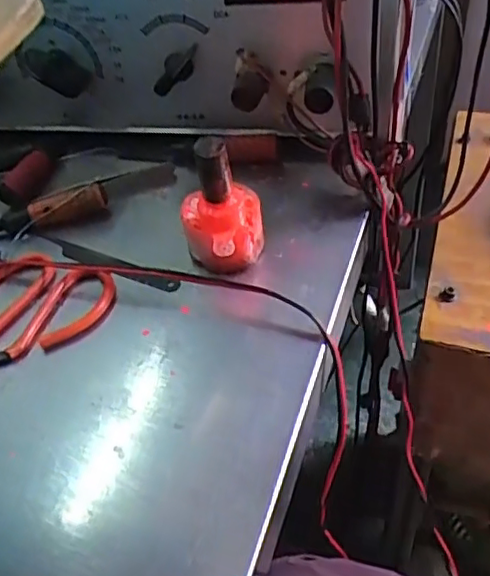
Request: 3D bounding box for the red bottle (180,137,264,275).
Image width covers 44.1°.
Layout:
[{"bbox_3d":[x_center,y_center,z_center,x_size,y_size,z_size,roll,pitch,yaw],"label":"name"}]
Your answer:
[{"bbox_3d":[-0.014,-0.050,0.350,0.048,0.088,0.057,-12,43,-5],"label":"red bottle"}]

